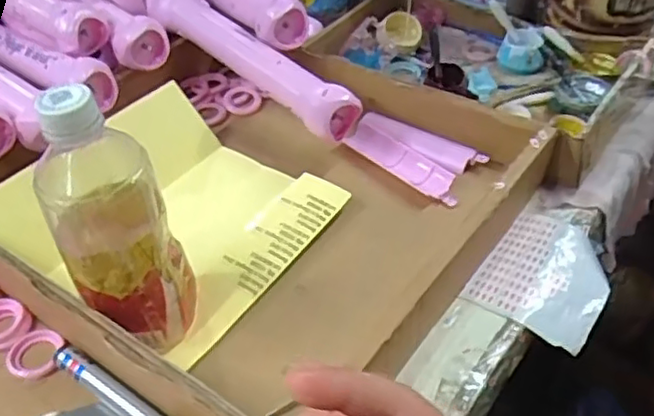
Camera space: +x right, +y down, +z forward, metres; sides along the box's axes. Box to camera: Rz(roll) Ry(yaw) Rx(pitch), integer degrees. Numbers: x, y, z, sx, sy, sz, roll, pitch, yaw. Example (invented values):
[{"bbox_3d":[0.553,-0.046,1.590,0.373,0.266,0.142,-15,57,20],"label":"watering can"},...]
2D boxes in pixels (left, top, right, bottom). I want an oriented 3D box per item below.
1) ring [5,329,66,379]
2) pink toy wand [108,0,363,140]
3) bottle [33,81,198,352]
[{"bbox_3d":[-0.197,0.096,0.443,0.036,0.006,0.038,-2,44,2],"label":"ring"},{"bbox_3d":[-0.108,-0.168,0.614,0.075,0.078,0.338,-34,52,-28],"label":"pink toy wand"},{"bbox_3d":[-0.133,0.006,0.409,0.070,0.182,0.090,-19,46,-15],"label":"bottle"}]

